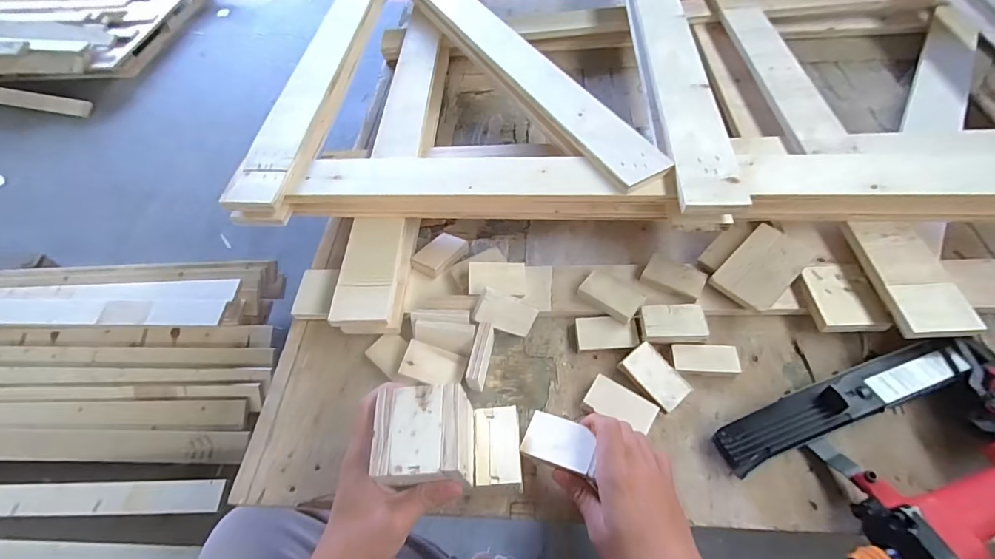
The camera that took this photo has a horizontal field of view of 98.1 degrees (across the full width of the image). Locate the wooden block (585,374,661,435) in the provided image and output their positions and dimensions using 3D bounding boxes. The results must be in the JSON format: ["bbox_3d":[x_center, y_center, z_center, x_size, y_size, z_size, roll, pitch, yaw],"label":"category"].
[{"bbox_3d":[0.135,0.140,0.474,0.071,0.022,0.038,27,63,20],"label":"wooden block"}]

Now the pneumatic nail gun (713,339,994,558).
[{"bbox_3d":[0.398,0.169,0.393,0.324,0.082,0.200,-16,57,-6],"label":"pneumatic nail gun"}]

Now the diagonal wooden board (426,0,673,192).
[{"bbox_3d":[-0.002,-0.398,0.719,0.073,0.019,0.775,-27,59,-12],"label":"diagonal wooden board"}]

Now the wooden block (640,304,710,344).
[{"bbox_3d":[0.205,0.052,0.506,0.073,0.018,0.046,-2,57,3],"label":"wooden block"}]

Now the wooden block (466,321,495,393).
[{"bbox_3d":[-0.020,0.092,0.507,0.017,0.045,0.073,9,59,10],"label":"wooden block"}]

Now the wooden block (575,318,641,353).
[{"bbox_3d":[0.131,0.067,0.521,0.071,0.019,0.041,-2,57,3],"label":"wooden block"}]

